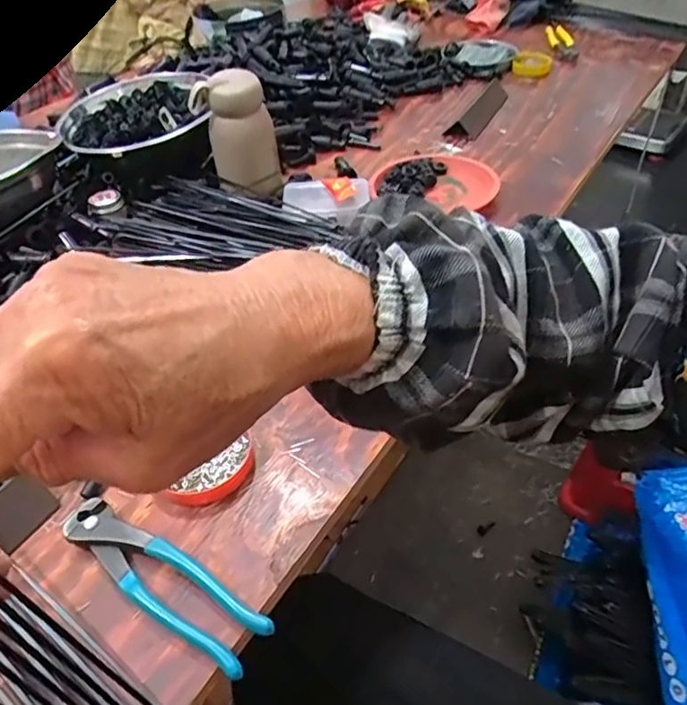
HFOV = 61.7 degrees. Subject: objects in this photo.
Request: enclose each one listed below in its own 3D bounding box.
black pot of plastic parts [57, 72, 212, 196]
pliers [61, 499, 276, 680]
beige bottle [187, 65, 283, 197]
[{"bbox_3d":[-0.256,-0.295,0.758,0.200,0.066,0.193,-2,44,2],"label":"black pot of plastic parts"},{"bbox_3d":[-0.120,0.145,0.375,0.168,0.014,0.039,25,51,27],"label":"pliers"},{"bbox_3d":[-0.124,-0.261,0.687,0.067,0.131,0.075,32,54,31],"label":"beige bottle"}]

